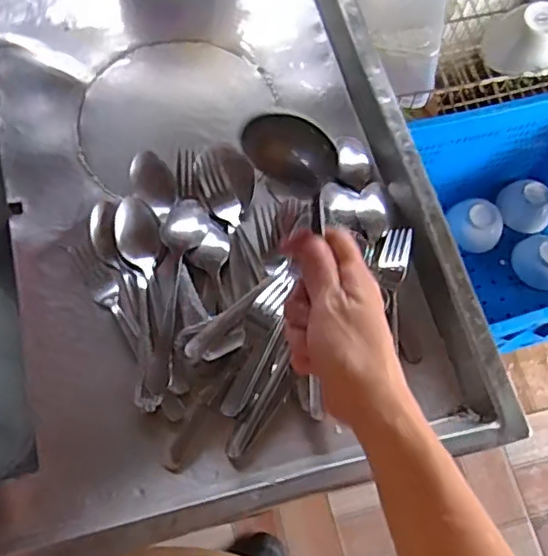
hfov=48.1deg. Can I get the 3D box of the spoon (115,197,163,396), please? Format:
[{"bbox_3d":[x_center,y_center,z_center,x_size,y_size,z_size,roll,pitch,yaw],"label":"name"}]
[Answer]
[{"bbox_3d":[-0.112,0.014,0.531,0.036,0.025,0.170,-8,71,-6],"label":"spoon"}]

